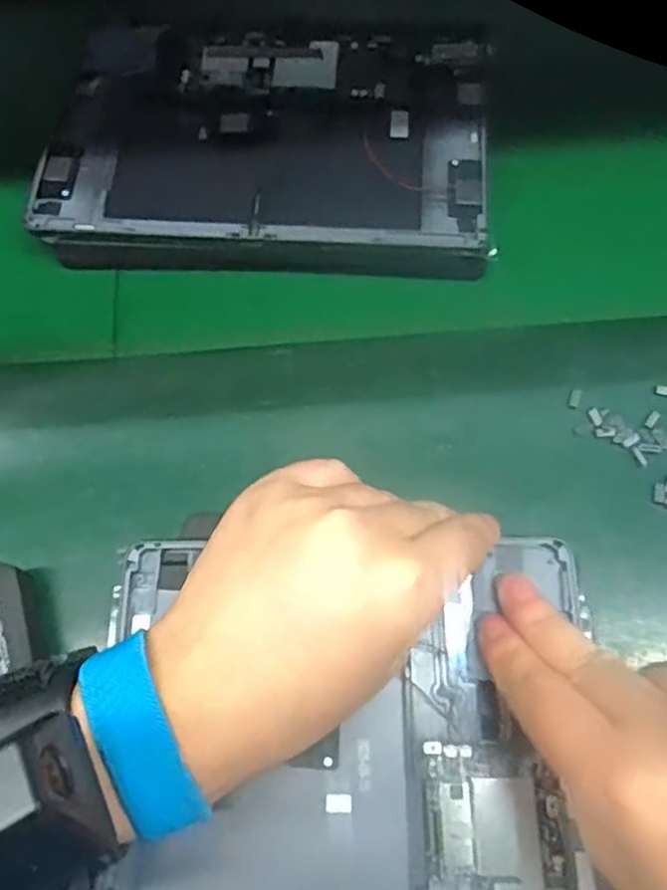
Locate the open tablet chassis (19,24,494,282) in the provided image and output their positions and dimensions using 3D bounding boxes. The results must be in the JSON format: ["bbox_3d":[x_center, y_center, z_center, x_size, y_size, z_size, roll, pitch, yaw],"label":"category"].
[{"bbox_3d":[-0.037,-0.176,0.416,0.252,0.026,0.160,2,68,3],"label":"open tablet chassis"}]

